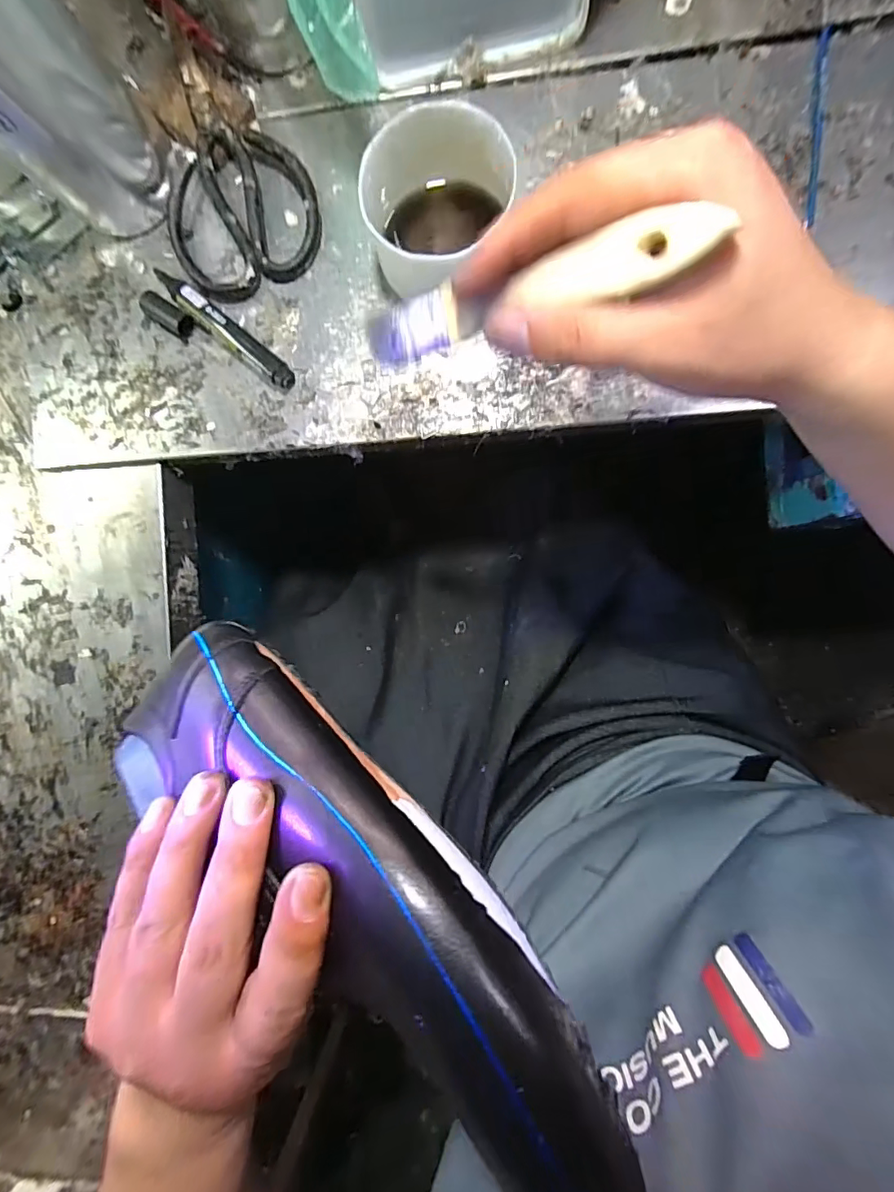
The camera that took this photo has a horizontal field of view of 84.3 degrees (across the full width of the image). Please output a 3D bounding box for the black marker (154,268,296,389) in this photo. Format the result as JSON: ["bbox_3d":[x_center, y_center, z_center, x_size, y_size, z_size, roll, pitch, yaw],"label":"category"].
[{"bbox_3d":[-0.158,-0.189,0.349,0.121,0.018,0.016,40,94,4],"label":"black marker"}]

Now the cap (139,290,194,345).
[{"bbox_3d":[-0.200,-0.201,0.354,0.037,0.014,0.018,33,94,4],"label":"cap"}]

